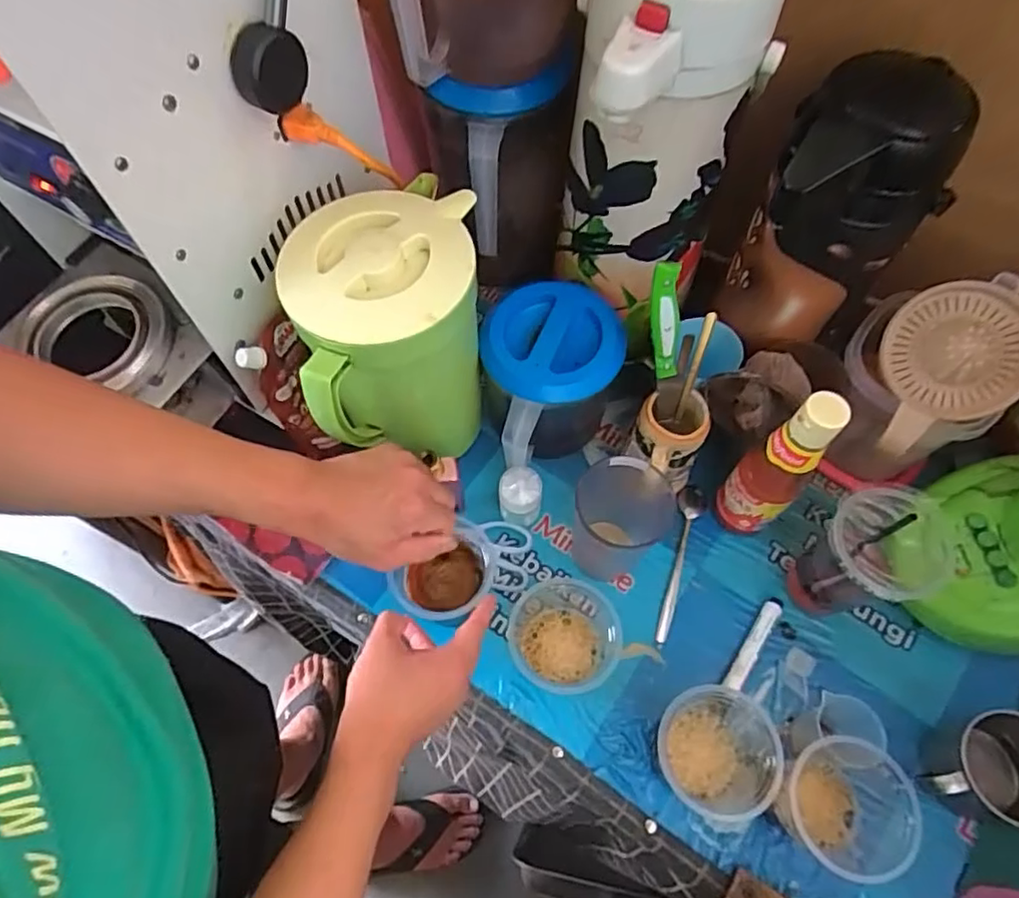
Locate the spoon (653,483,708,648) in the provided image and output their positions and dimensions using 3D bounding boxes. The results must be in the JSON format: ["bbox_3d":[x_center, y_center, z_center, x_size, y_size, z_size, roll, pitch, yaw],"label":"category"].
[{"bbox_3d":[0.174,0.117,0.644,0.028,0.014,0.171,17,65,7],"label":"spoon"}]

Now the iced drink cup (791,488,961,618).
[{"bbox_3d":[0.298,0.103,0.558,0.077,0.163,0.085,-17,66,-8],"label":"iced drink cup"}]

